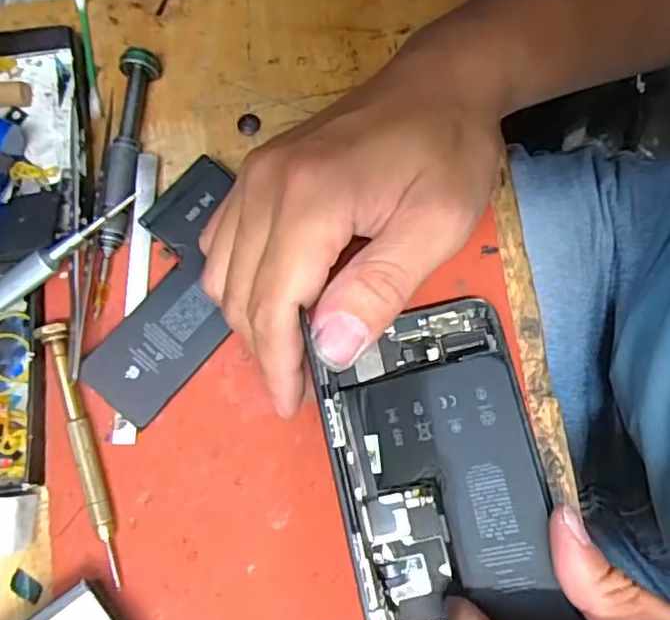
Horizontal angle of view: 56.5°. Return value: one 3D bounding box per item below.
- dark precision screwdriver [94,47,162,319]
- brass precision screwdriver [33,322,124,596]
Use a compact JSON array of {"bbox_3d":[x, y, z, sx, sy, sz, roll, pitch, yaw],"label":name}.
[{"bbox_3d":[-0.096,-0.060,0.280,0.012,0.017,0.121,5,77,1],"label":"dark precision screwdriver"},{"bbox_3d":[-0.103,0.057,0.255,0.010,0.013,0.106,-17,77,-4],"label":"brass precision screwdriver"}]

